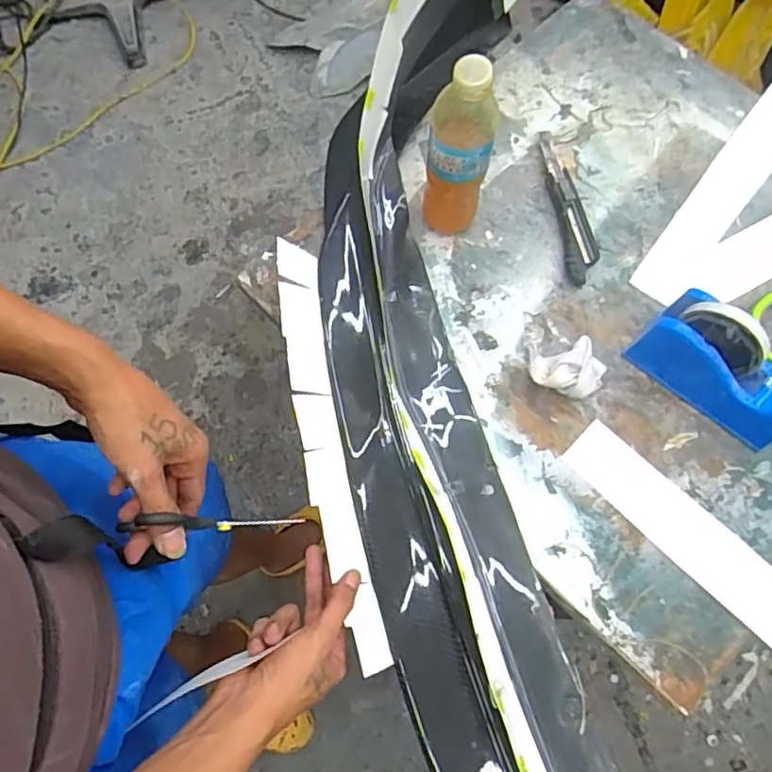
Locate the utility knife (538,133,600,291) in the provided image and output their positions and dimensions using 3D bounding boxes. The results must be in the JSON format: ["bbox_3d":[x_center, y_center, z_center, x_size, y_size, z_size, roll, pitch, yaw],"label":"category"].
[{"bbox_3d":[0.209,-0.207,0.698,0.040,0.016,0.202,-7,71,0],"label":"utility knife"}]

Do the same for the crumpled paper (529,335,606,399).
[{"bbox_3d":[0.186,-0.018,0.626,0.072,0.039,0.054,-1,71,2],"label":"crumpled paper"}]

